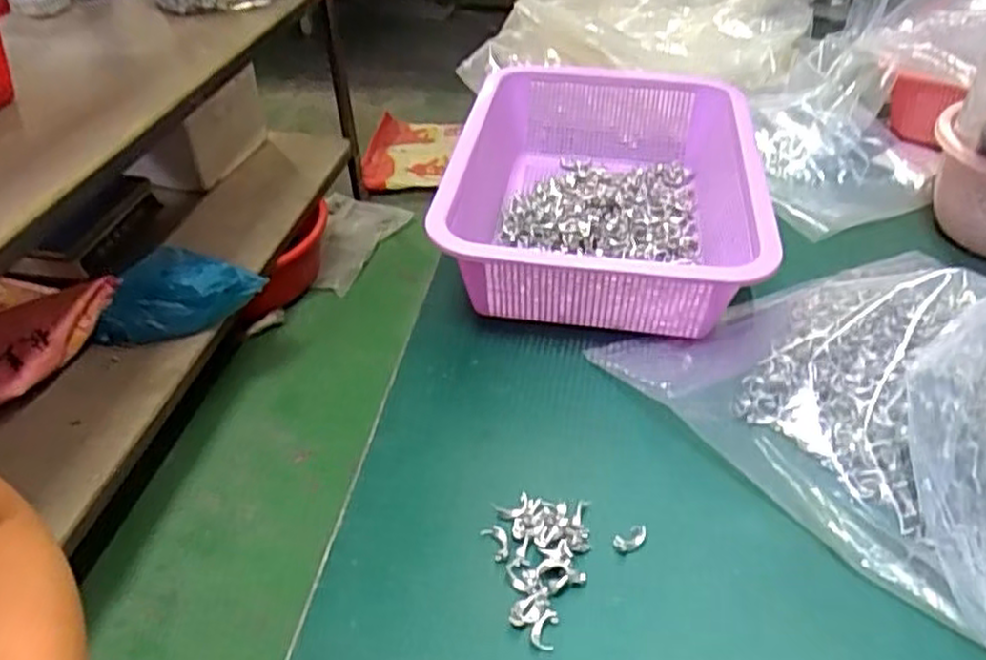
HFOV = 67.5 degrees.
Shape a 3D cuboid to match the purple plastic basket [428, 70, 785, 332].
[{"bbox_3d":[0.086,-0.111,0.591,0.219,0.092,0.322,7,41,8],"label":"purple plastic basket"}]

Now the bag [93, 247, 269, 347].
[{"bbox_3d":[-0.551,-0.061,1.307,0.263,0.118,0.140,-1,41,1],"label":"bag"}]

